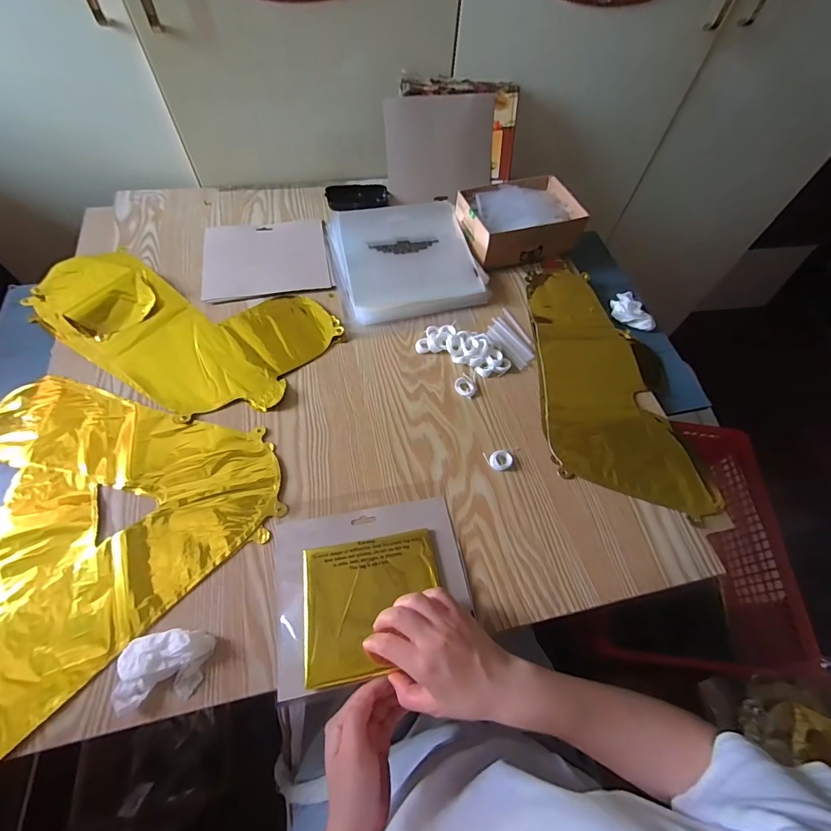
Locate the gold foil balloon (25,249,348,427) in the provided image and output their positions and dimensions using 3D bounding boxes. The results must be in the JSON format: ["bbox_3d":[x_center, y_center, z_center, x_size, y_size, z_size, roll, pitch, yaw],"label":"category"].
[{"bbox_3d":[-0.331,-0.143,0.577,0.399,0.014,0.238,31,62,13],"label":"gold foil balloon"}]

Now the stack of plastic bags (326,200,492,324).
[{"bbox_3d":[-0.022,-0.264,0.659,0.220,0.030,0.245,-10,61,-10],"label":"stack of plastic bags"}]

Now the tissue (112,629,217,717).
[{"bbox_3d":[-0.228,0.228,0.366,0.078,0.026,0.056,-8,61,-9],"label":"tissue"}]

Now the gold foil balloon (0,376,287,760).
[{"bbox_3d":[-0.372,0.085,0.450,0.360,0.007,0.358,-36,68,-22],"label":"gold foil balloon"}]

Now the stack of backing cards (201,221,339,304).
[{"bbox_3d":[-0.236,-0.254,0.649,0.193,0.009,0.163,-9,61,-9],"label":"stack of backing cards"}]

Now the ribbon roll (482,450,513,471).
[{"bbox_3d":[0.104,0.056,0.502,0.034,0.007,0.026,-10,61,-10],"label":"ribbon roll"}]

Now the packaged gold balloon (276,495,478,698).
[{"bbox_3d":[-0.045,0.176,0.424,0.194,0.015,0.162,-9,61,-9],"label":"packaged gold balloon"}]

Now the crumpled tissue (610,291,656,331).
[{"bbox_3d":[0.348,-0.174,0.655,0.058,0.023,0.084,-11,61,-11],"label":"crumpled tissue"}]

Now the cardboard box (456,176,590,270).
[{"bbox_3d":[0.171,-0.330,0.682,0.192,0.064,0.147,-16,62,-13],"label":"cardboard box"}]

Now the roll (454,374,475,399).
[{"bbox_3d":[0.070,-0.041,0.552,0.030,0.008,0.034,36,64,16],"label":"roll"}]

